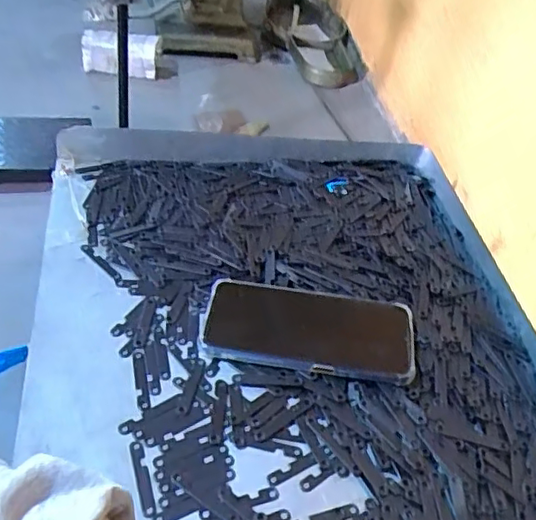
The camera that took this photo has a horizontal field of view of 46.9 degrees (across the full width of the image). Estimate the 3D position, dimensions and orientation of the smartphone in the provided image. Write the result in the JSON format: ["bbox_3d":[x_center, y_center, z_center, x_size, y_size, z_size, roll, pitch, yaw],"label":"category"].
[{"bbox_3d":[0.032,0.052,0.502,0.168,0.013,0.087,12,41,0],"label":"smartphone"}]

